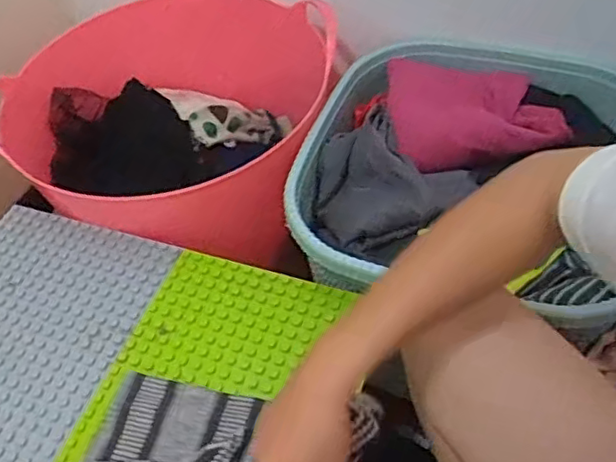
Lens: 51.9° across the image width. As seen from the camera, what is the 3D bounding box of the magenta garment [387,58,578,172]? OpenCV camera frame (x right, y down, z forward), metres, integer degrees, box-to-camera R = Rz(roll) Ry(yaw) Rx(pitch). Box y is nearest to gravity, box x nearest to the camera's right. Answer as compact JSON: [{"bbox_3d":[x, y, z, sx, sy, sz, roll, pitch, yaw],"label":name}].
[{"bbox_3d":[0.203,-0.156,0.801,0.189,0.052,0.164,-4,50,2],"label":"magenta garment"}]

